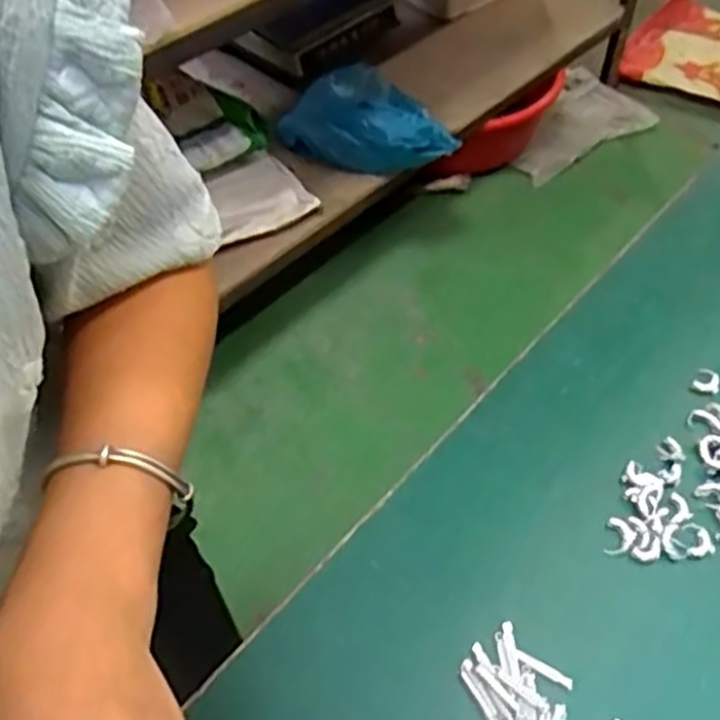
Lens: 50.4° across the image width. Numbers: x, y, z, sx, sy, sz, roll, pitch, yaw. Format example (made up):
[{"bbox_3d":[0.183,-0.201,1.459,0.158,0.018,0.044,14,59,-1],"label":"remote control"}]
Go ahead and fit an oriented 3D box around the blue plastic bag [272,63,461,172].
[{"bbox_3d":[0.018,-0.400,1.288,0.277,0.119,0.181,34,59,24],"label":"blue plastic bag"}]

